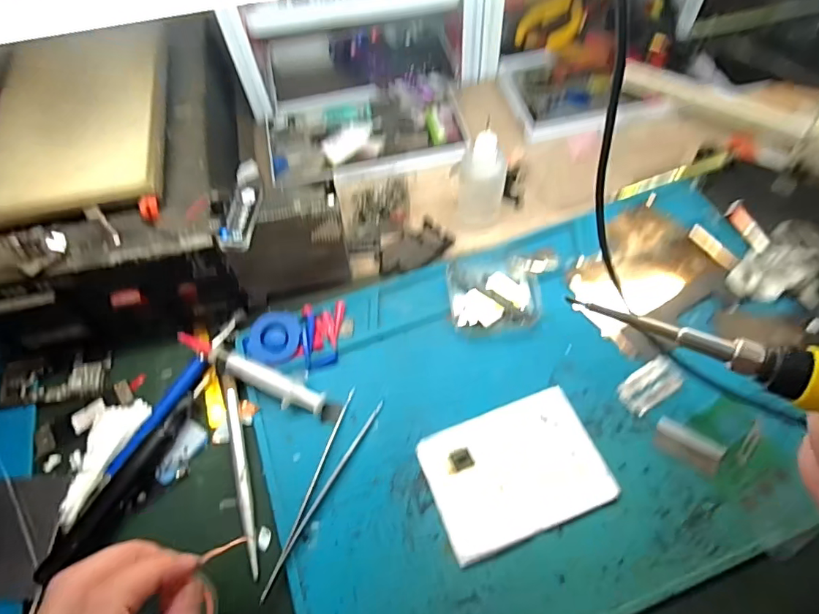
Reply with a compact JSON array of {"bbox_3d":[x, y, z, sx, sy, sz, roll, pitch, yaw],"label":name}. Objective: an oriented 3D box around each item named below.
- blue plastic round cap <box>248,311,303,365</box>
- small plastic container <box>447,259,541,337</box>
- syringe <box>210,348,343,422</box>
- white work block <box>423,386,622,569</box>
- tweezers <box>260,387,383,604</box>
[{"bbox_3d":[-0.094,0.022,0.352,0.036,0.013,0.036,-2,60,3],"label":"blue plastic round cap"},{"bbox_3d":[0.060,-0.010,0.364,0.061,0.017,0.054,-9,60,-1],"label":"small plastic container"},{"bbox_3d":[-0.089,0.051,0.335,0.091,0.021,0.020,21,64,15],"label":"syringe"},{"bbox_3d":[0.064,0.099,0.309,0.102,0.004,0.075,-21,61,-8],"label":"white work block"},{"bbox_3d":[-0.052,0.112,0.307,0.024,0.006,0.129,17,63,13],"label":"tweezers"}]

